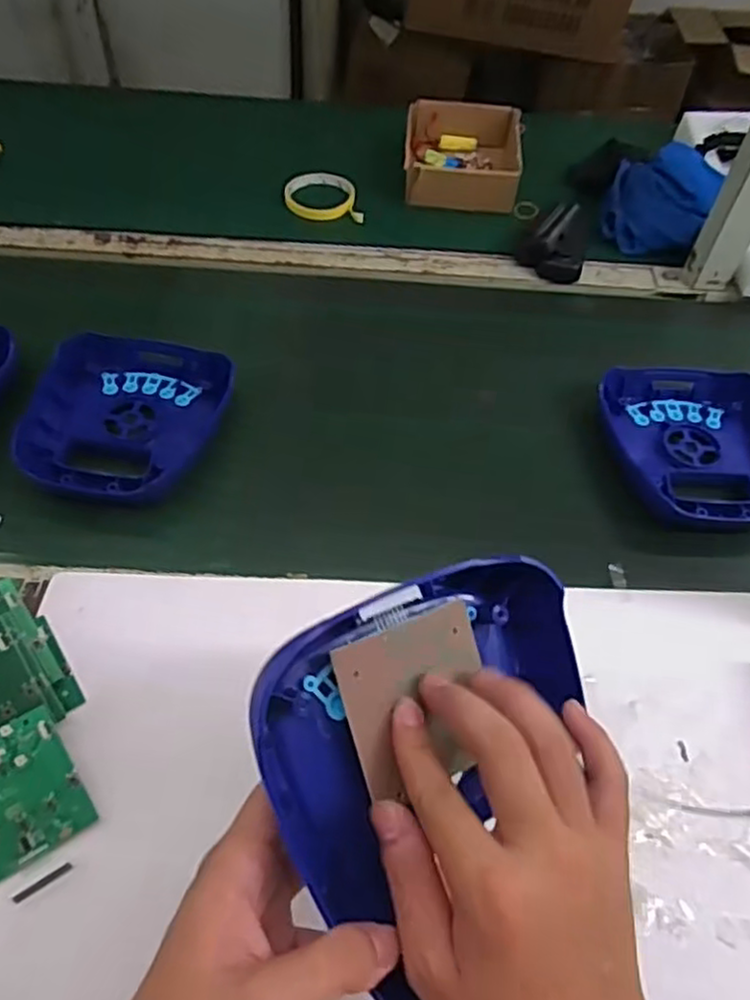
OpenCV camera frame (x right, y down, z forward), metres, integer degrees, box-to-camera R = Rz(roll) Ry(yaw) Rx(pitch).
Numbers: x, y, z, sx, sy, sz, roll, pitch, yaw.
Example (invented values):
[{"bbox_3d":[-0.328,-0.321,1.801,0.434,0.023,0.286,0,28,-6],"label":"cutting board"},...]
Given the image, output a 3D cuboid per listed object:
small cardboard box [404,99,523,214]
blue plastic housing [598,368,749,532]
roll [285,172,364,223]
[{"bbox_3d":[0.114,-0.442,0.900,0.152,0.051,0.172,6,53,0],"label":"small cardboard box"},{"bbox_3d":[0.298,-0.054,0.646,0.163,0.032,0.187,-5,53,-8],"label":"blue plastic housing"},{"bbox_3d":[-0.062,-0.381,0.883,0.099,0.019,0.099,2,53,-3],"label":"roll"}]

